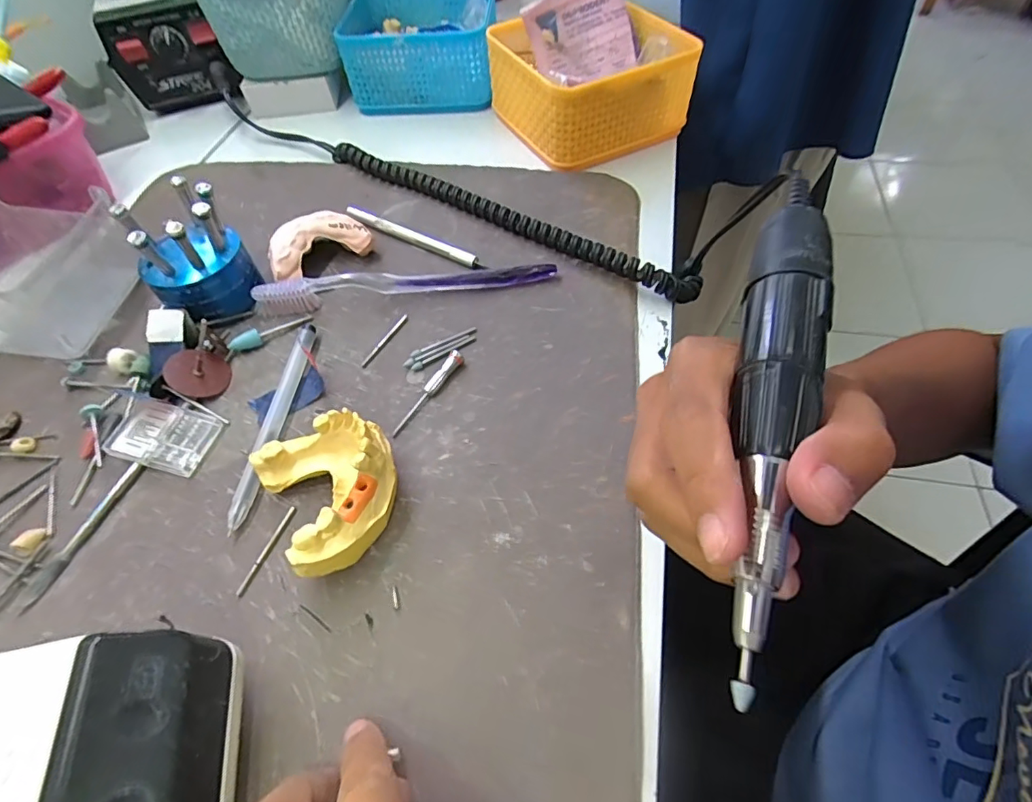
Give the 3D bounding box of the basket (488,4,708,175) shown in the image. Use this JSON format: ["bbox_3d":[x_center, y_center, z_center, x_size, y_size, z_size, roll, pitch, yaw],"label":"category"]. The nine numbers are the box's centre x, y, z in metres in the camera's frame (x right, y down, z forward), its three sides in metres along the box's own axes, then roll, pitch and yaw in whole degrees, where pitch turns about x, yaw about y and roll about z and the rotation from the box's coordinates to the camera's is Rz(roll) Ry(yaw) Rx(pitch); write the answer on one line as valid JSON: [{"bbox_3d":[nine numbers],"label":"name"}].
[{"bbox_3d":[0.057,-0.262,0.431,0.127,0.065,0.127,-24,57,-13],"label":"basket"}]

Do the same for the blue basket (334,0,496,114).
[{"bbox_3d":[-0.088,-0.334,0.489,0.135,0.060,0.135,-2,55,2],"label":"blue basket"}]

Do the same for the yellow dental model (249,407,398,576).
[{"bbox_3d":[-0.083,0.036,0.241,0.056,0.039,0.074,-31,59,-17],"label":"yellow dental model"}]

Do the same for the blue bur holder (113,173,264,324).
[{"bbox_3d":[-0.193,-0.086,0.314,0.058,0.072,0.052,-31,59,-18],"label":"blue bur holder"}]

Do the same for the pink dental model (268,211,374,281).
[{"bbox_3d":[-0.131,-0.101,0.349,0.065,0.029,0.039,-31,59,-18],"label":"pink dental model"}]

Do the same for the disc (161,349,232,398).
[{"bbox_3d":[-0.181,-0.016,0.298,0.032,0.004,0.030,21,48,-25],"label":"disc"}]

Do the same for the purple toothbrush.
[{"bbox_3d":[-0.068,-0.076,0.332,0.184,0.019,0.013,-7,55,-1],"label":"purple toothbrush"}]

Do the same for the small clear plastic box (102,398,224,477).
[{"bbox_3d":[-0.187,0.018,0.277,0.049,0.012,0.034,9,56,10],"label":"small clear plastic box"}]

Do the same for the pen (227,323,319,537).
[{"bbox_3d":[-0.130,0.008,0.282,0.013,0.011,0.126,2,55,5],"label":"pen"}]

